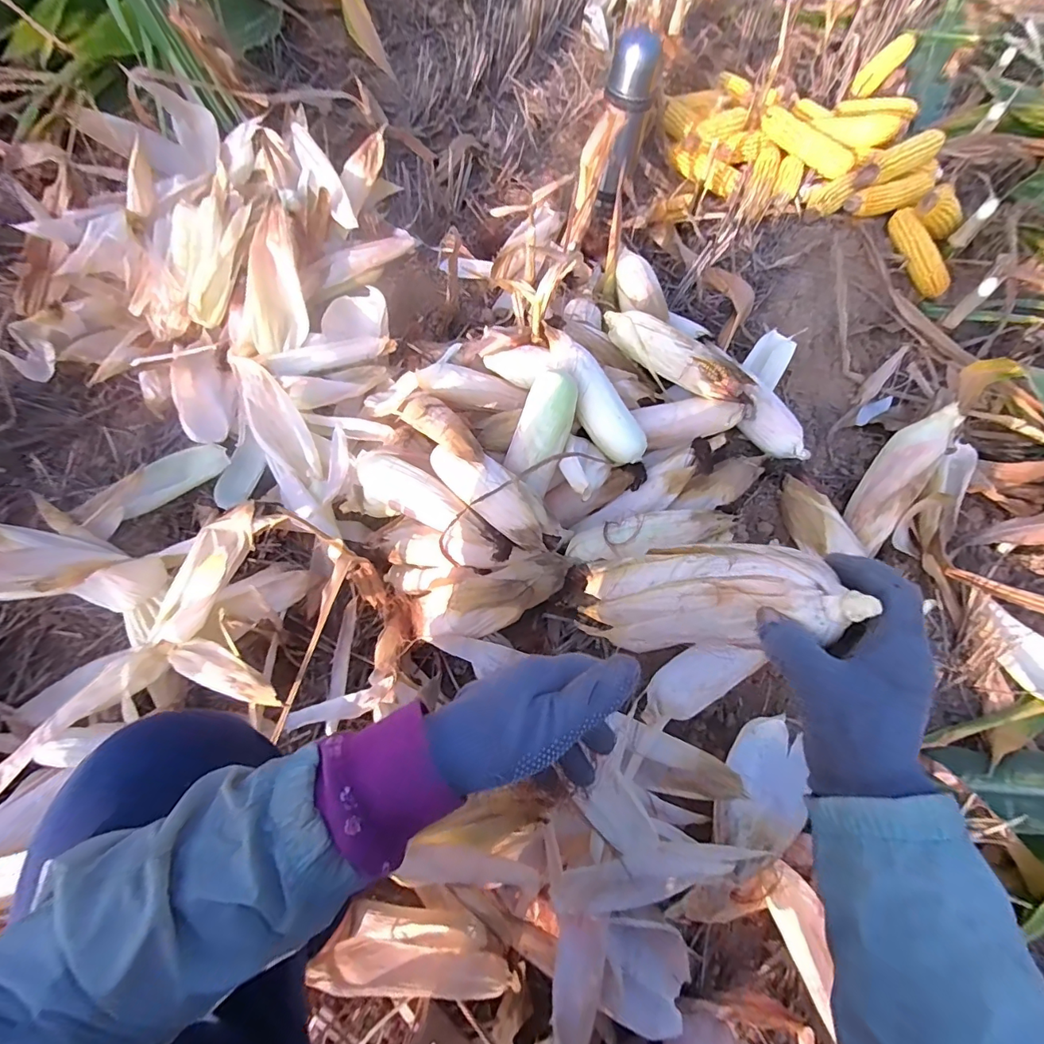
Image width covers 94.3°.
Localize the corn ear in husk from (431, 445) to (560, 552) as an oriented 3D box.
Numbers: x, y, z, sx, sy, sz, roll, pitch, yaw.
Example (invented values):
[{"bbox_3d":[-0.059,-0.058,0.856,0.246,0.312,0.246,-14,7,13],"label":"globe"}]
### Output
[{"bbox_3d":[-0.040,-0.038,0.606,0.208,0.044,0.064,36,71,27],"label":"corn ear in husk"}]

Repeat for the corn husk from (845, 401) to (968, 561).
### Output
[{"bbox_3d":[0.568,-0.065,0.726,0.076,0.048,0.229,26,107,8],"label":"corn husk"}]

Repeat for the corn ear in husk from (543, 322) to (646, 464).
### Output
[{"bbox_3d":[0.100,-0.184,0.696,0.066,0.049,0.231,-30,92,-2],"label":"corn ear in husk"}]

